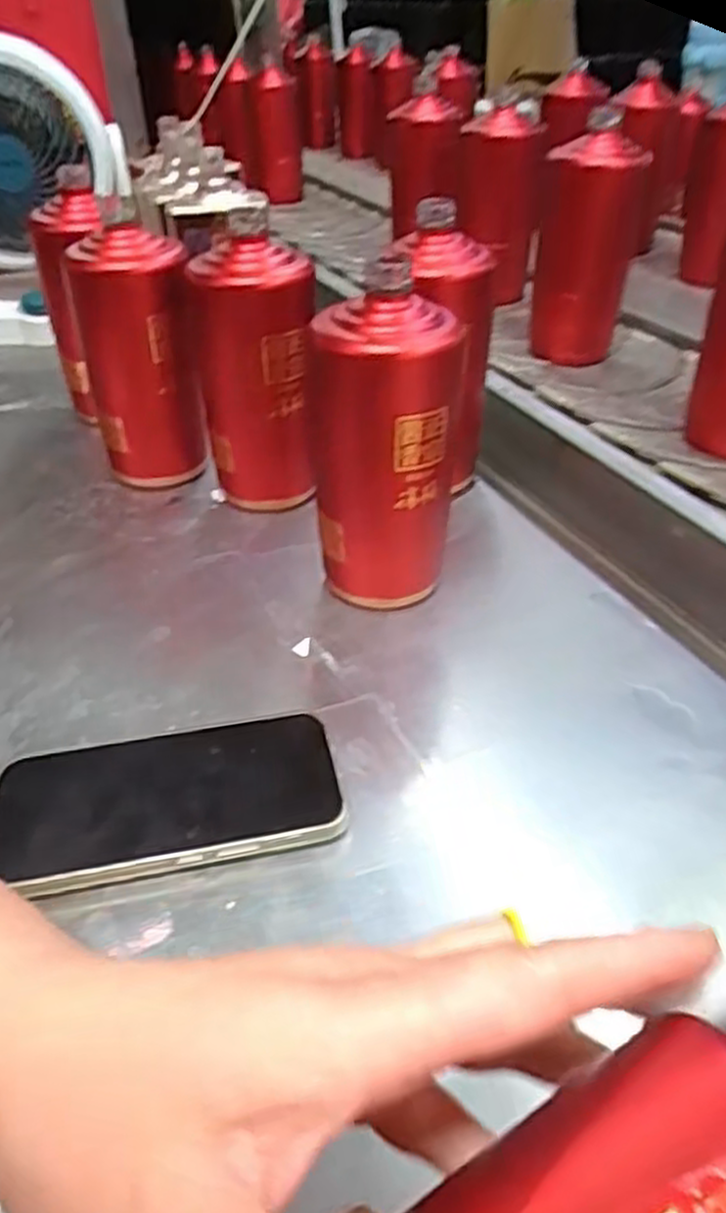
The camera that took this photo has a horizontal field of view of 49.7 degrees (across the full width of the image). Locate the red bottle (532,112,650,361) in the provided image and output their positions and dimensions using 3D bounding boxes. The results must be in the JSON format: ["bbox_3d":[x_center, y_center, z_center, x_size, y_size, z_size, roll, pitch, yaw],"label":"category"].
[{"bbox_3d":[0.192,-0.316,0.690,0.082,0.186,0.075,10,41,15],"label":"red bottle"}]

